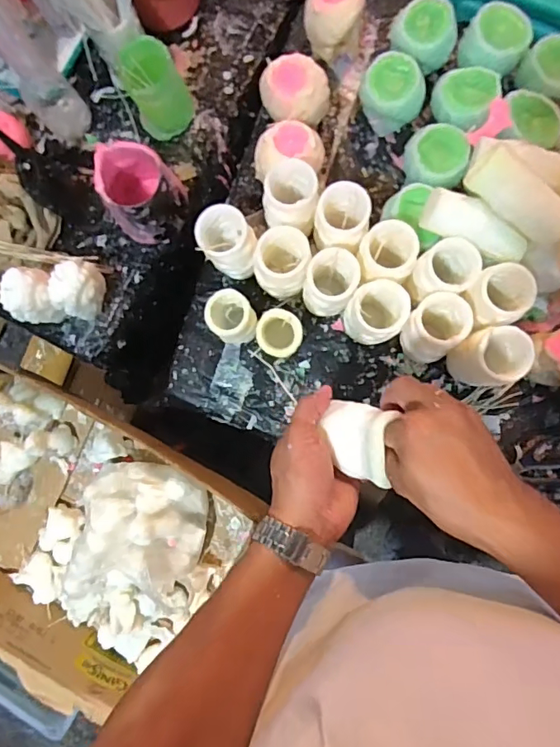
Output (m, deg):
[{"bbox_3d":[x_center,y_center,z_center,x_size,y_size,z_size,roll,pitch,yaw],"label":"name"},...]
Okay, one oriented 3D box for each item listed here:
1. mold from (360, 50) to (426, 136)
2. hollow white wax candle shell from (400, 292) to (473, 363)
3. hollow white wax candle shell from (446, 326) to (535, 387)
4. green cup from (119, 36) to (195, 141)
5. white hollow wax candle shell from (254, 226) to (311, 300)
[{"bbox_3d":[0.142,-0.353,0.643,0.081,0.081,0.072,7,87,6],"label":"mold"},{"bbox_3d":[0.179,-0.052,0.596,0.058,0.095,0.070,40,91,7],"label":"hollow white wax candle shell"},{"bbox_3d":[0.242,-0.017,0.587,0.067,0.113,0.063,0,86,6],"label":"hollow white wax candle shell"},{"bbox_3d":[-0.162,-0.372,0.665,0.073,0.104,0.076,0,86,6],"label":"green cup"},{"bbox_3d":[0.005,-0.131,0.614,0.063,0.098,0.063,0,86,6],"label":"white hollow wax candle shell"}]

